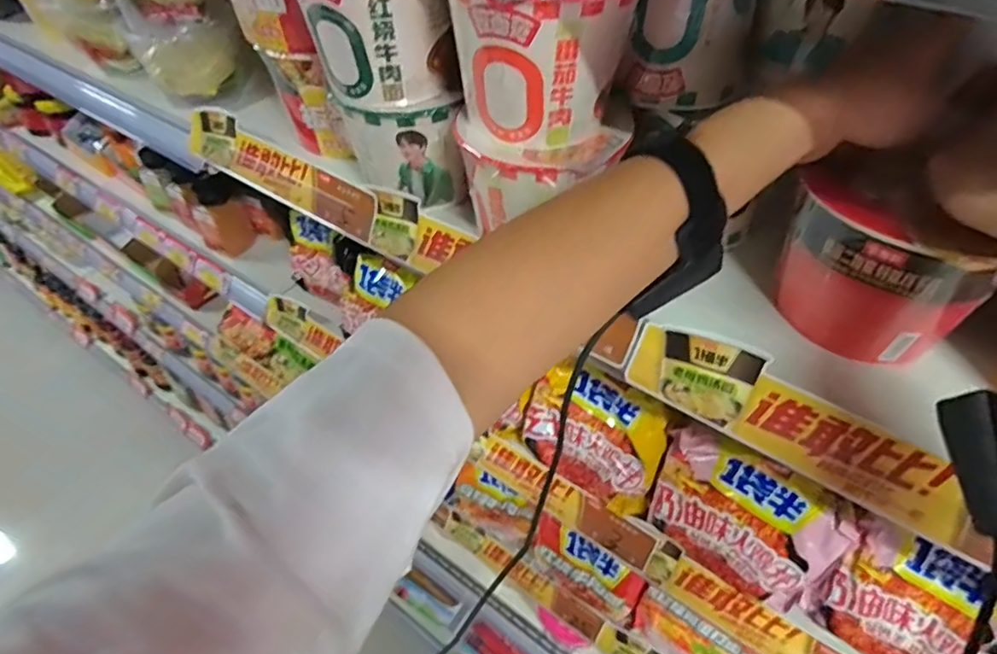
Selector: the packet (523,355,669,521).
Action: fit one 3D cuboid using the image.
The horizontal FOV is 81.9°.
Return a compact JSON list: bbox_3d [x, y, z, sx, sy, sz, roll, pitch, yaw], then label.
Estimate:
[{"bbox_3d":[0.106,0.109,0.605,0.143,0.127,0.045,30,22,22],"label":"packet"}]

